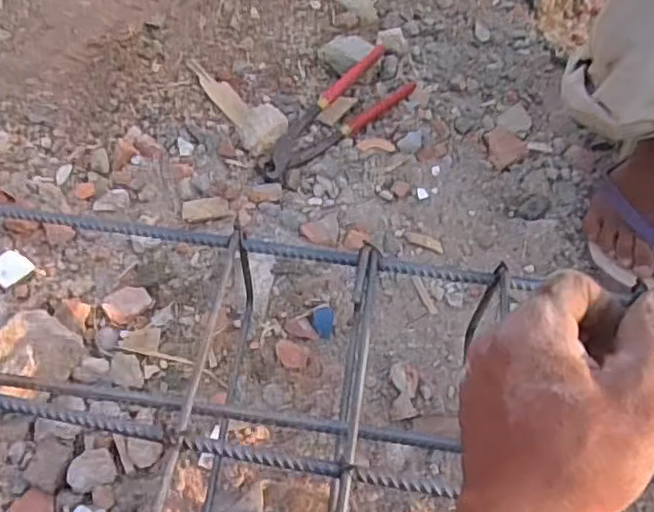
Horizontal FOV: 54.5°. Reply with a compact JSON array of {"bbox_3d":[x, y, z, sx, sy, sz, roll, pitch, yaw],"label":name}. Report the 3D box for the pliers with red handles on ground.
[{"bbox_3d":[0.005,-0.170,0.755,0.215,0.035,0.063,-37,70,-19],"label":"pliers with red handles on ground"}]

